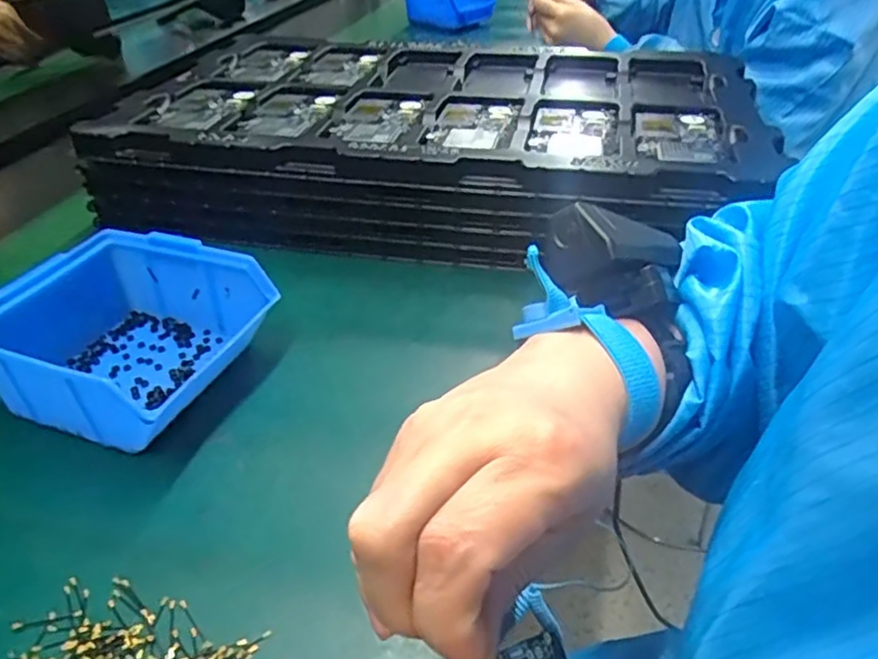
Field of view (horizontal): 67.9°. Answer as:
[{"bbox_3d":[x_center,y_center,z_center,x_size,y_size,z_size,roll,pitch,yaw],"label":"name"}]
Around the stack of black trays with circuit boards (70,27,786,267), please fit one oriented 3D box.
[{"bbox_3d":[-0.005,-0.183,0.628,0.517,0.092,0.323,6,37,10],"label":"stack of black trays with circuit boards"}]

